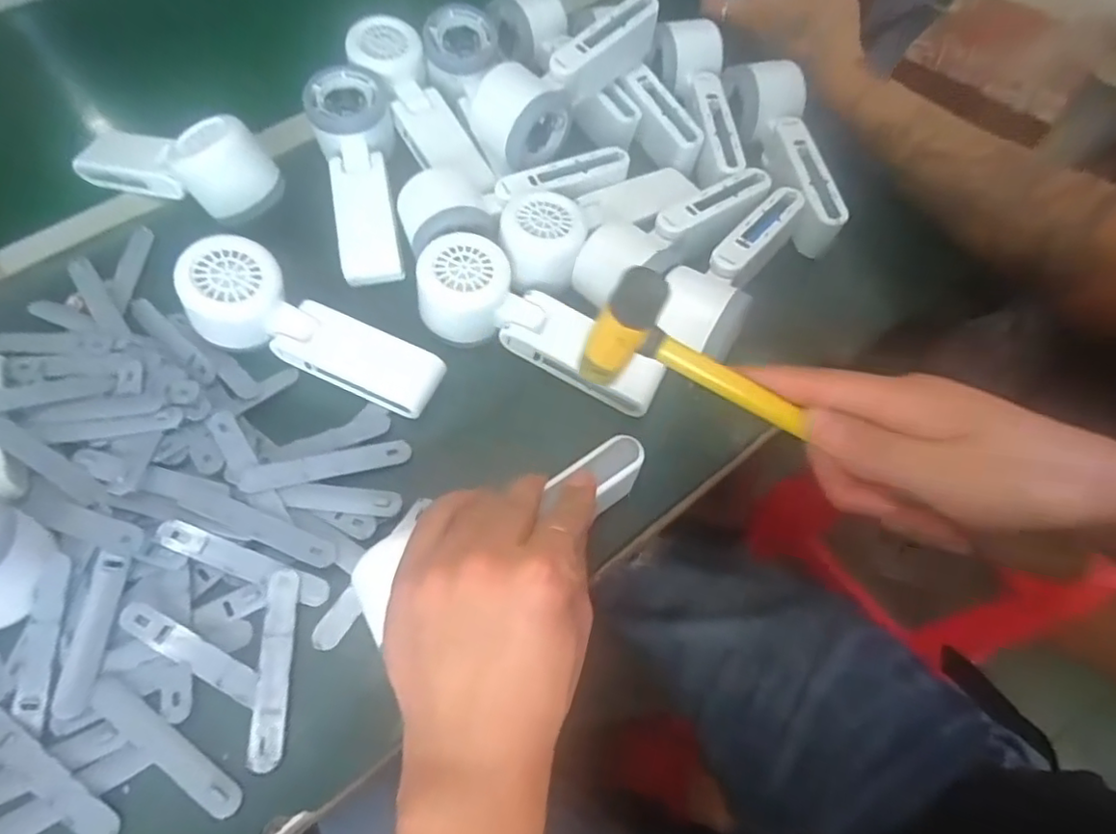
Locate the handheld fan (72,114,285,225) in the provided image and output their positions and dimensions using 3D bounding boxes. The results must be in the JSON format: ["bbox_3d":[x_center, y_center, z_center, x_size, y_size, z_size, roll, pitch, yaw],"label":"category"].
[{"bbox_3d":[-0.280,-0.188,0.446,0.158,0.054,0.054,20,64,9],"label":"handheld fan"}]

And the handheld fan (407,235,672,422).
[{"bbox_3d":[-0.016,-0.054,0.396,0.167,0.043,0.055,29,65,-1],"label":"handheld fan"}]

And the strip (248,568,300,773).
[{"bbox_3d":[-0.145,0.127,0.318,0.015,0.004,0.094,6,66,-20],"label":"strip"}]

